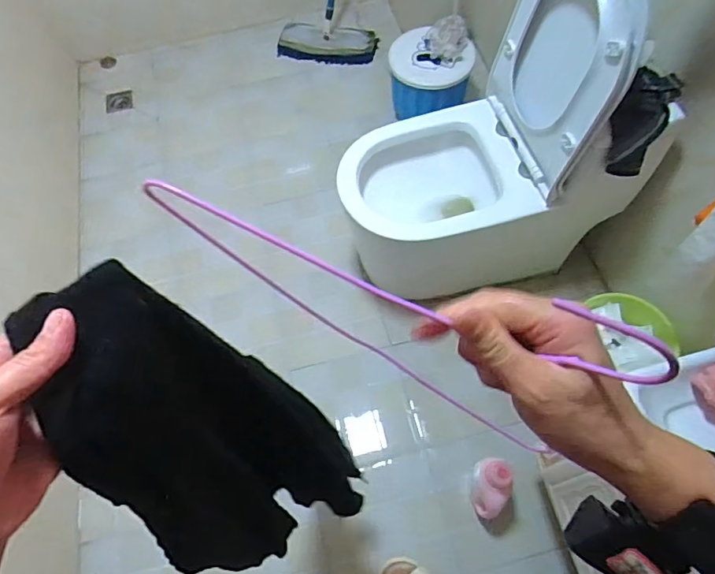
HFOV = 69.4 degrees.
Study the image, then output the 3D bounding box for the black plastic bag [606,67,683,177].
[{"bbox_3d":[0.550,-0.323,1.022,0.099,0.136,0.187,23,67,14],"label":"black plastic bag"}]

